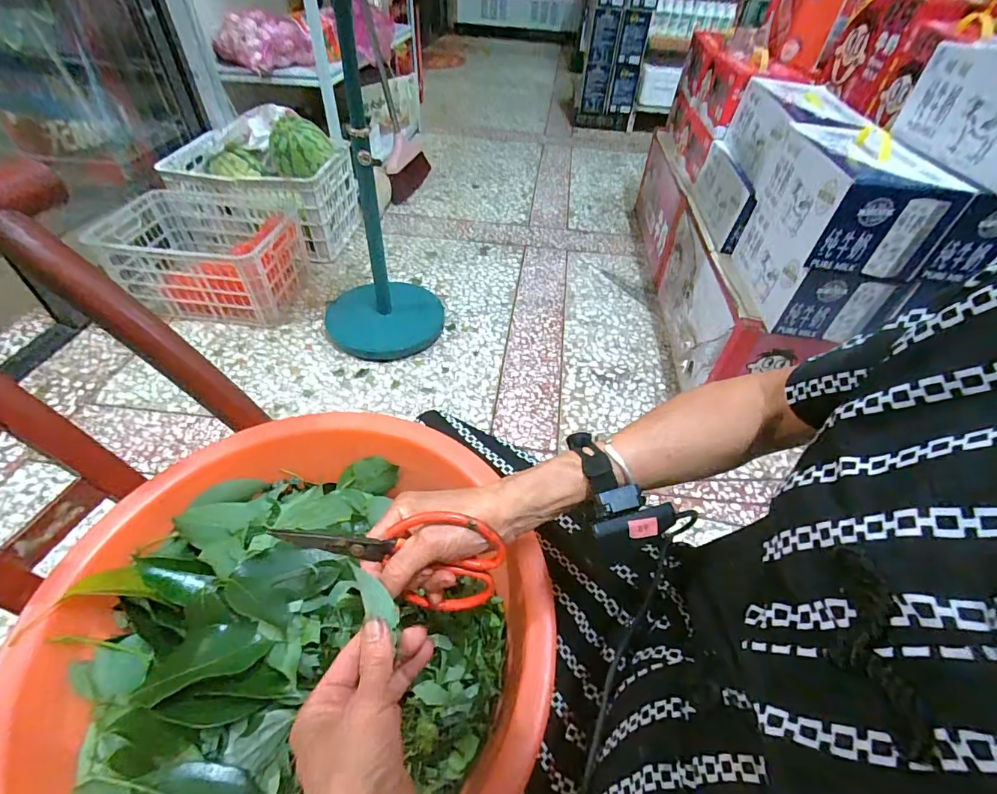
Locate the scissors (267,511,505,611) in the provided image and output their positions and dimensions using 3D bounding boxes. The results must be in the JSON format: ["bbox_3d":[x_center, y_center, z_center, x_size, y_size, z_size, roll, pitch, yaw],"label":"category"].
[{"bbox_3d":[-0.071,0.121,0.322,0.149,0.083,0.006,-5,26,2],"label":"scissors"}]

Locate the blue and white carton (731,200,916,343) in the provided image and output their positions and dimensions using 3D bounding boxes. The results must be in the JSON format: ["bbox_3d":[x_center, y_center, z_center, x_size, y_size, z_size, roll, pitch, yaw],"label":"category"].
[{"bbox_3d":[0.601,-0.251,0.895,0.168,0.133,0.296,7,47,3],"label":"blue and white carton"}]

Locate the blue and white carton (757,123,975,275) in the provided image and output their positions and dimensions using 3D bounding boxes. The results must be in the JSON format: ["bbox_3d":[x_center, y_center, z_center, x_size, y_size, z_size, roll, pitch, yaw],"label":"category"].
[{"bbox_3d":[0.604,-0.356,0.812,0.168,0.155,0.318,8,47,4],"label":"blue and white carton"}]

